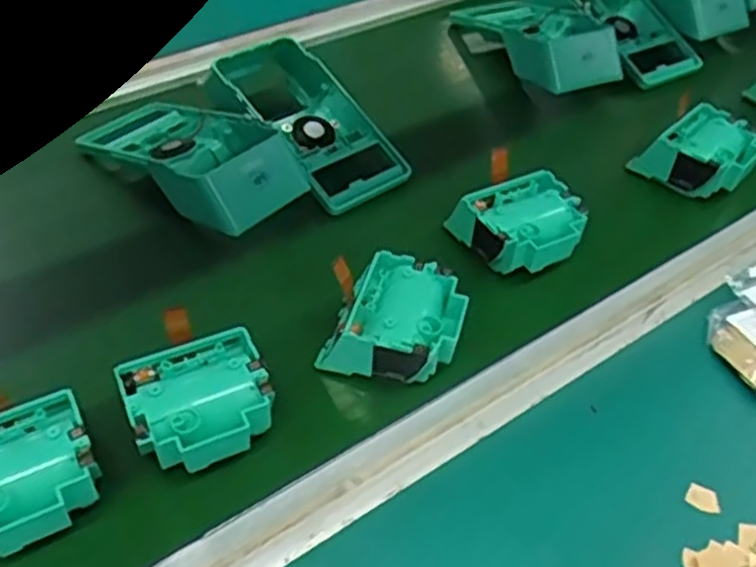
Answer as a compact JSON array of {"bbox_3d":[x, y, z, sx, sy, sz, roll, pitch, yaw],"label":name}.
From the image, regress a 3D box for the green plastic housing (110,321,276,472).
[{"bbox_3d":[-0.096,0.067,0.415,0.076,0.039,0.068,-16,49,-19],"label":"green plastic housing"}]

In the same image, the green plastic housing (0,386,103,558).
[{"bbox_3d":[-0.180,0.100,0.381,0.079,0.039,0.070,-19,50,-22],"label":"green plastic housing"}]

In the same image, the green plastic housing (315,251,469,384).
[{"bbox_3d":[0.012,0.023,0.463,0.078,0.036,0.079,17,46,12],"label":"green plastic housing"}]

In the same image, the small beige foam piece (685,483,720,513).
[{"bbox_3d":[0.176,0.116,0.412,0.018,0.008,0.011,21,49,16],"label":"small beige foam piece"}]

